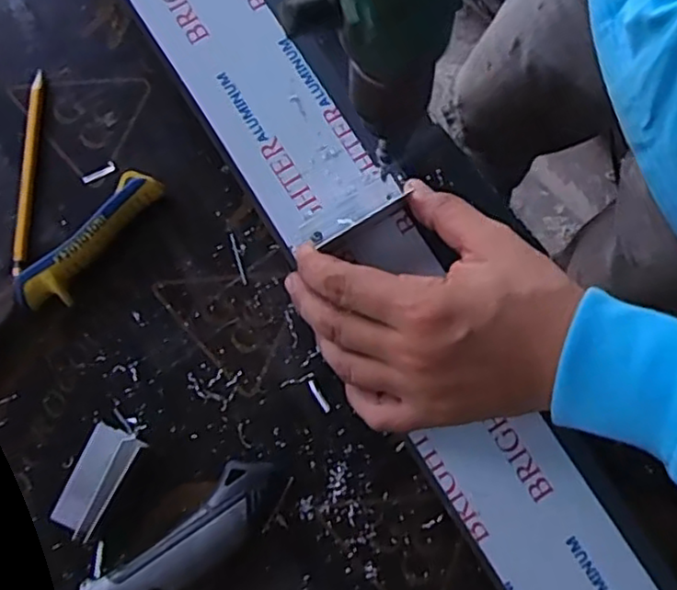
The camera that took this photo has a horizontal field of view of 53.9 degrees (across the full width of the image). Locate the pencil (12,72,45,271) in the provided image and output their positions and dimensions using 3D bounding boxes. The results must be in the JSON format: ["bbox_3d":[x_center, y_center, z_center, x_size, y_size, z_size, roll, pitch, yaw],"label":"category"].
[{"bbox_3d":[-0.199,-0.079,0.425,0.012,0.007,0.135,0,78,0],"label":"pencil"}]

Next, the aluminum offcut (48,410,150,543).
[{"bbox_3d":[-0.137,0.102,0.378,0.034,0.024,0.065,24,79,5],"label":"aluminum offcut"}]

